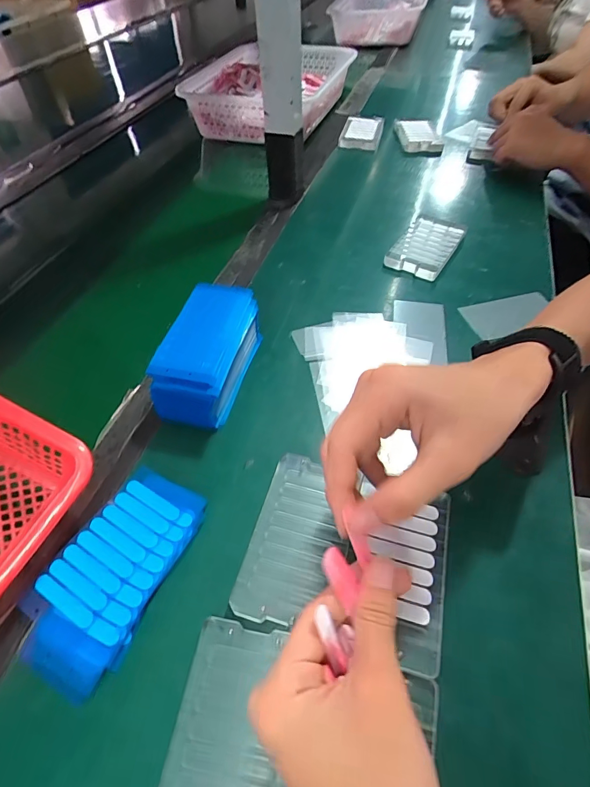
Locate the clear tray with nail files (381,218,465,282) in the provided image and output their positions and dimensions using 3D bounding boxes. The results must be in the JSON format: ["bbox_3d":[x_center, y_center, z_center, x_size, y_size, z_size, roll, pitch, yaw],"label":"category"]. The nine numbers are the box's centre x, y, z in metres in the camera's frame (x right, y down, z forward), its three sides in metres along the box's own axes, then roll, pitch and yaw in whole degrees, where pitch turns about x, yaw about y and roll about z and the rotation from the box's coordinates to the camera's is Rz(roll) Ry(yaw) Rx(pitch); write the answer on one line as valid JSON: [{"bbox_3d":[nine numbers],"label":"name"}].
[{"bbox_3d":[0.176,-0.200,0.541,0.068,0.017,0.137,26,56,20],"label":"clear tray with nail files"}]

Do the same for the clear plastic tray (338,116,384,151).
[{"bbox_3d":[0.128,-0.498,0.786,0.076,0.029,0.092,9,52,9],"label":"clear plastic tray"}]

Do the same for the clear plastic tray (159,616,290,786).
[{"bbox_3d":[-0.036,0.195,0.226,0.066,0.006,0.119,7,52,7],"label":"clear plastic tray"}]

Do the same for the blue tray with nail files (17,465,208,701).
[{"bbox_3d":[-0.126,0.119,0.287,0.075,0.009,0.137,18,54,15],"label":"blue tray with nail files"}]

